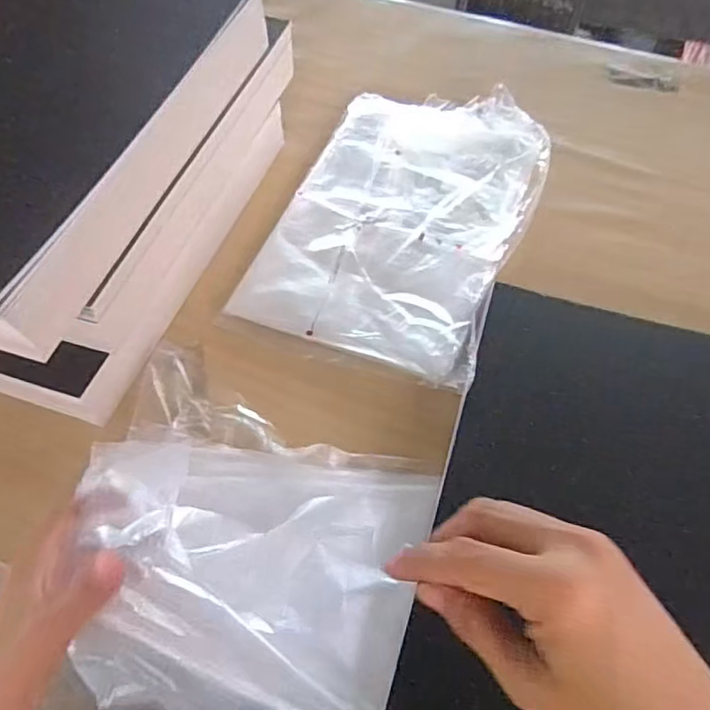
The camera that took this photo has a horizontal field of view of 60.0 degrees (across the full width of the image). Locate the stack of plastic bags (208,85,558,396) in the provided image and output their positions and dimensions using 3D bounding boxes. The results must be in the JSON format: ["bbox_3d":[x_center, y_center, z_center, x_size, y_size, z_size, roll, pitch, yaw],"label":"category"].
[{"bbox_3d":[0.048,-0.140,0.599,0.221,0.034,0.336,18,59,12],"label":"stack of plastic bags"}]

